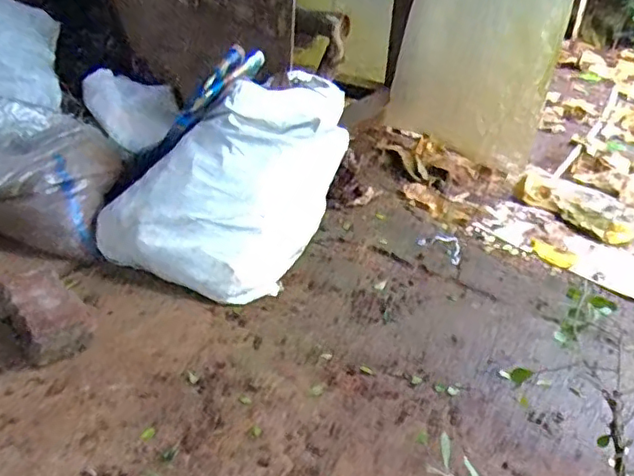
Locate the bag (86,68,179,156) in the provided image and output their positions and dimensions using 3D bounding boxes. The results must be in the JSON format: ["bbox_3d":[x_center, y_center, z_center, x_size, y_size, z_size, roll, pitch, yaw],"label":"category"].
[{"bbox_3d":[-0.475,-0.325,1.526,0.233,0.157,0.174,15,31,17],"label":"bag"}]

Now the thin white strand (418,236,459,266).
[{"bbox_3d":[0.297,0.018,1.392,0.105,0.004,0.089,32,43,30],"label":"thin white strand"}]

